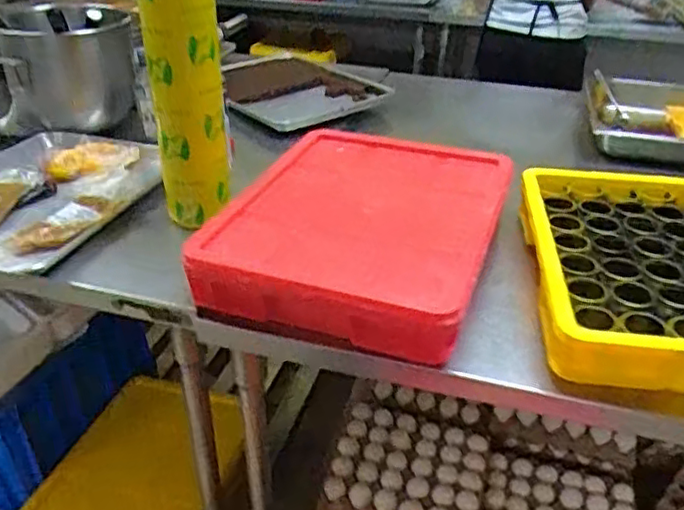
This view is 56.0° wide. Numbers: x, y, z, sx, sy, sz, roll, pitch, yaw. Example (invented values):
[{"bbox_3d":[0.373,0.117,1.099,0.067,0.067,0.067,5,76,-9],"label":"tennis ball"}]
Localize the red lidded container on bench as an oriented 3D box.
[{"bbox_3d":[0.033,-0.050,0.978,0.387,0.090,0.481,12,34,17],"label":"red lidded container on bench"}]

